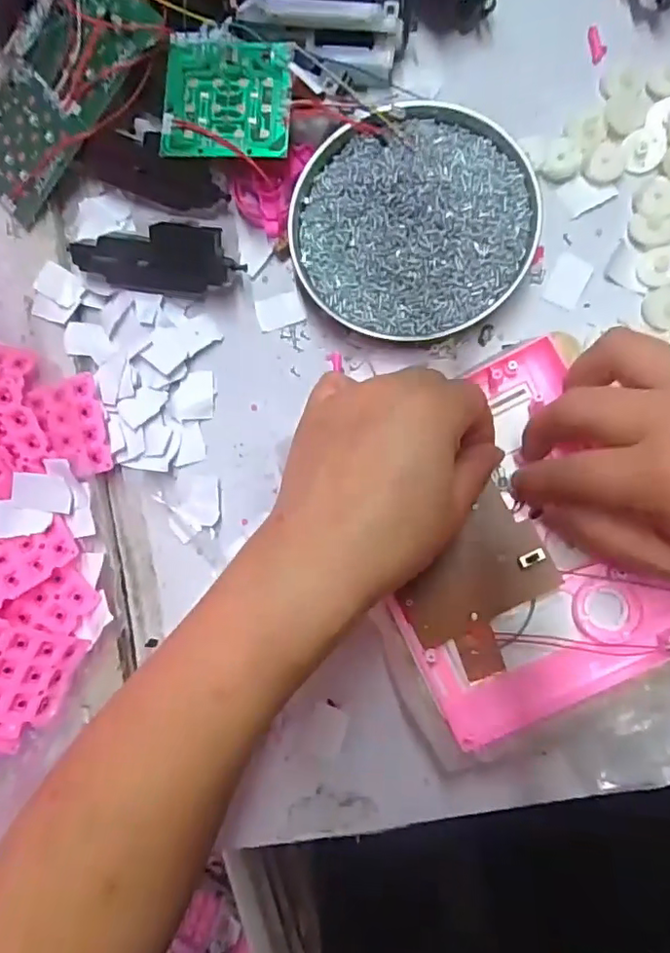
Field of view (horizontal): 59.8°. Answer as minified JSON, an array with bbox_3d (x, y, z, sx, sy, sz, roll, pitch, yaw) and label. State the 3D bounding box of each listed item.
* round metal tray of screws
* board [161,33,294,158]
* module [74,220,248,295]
[{"bbox_3d":[0.044,-0.143,0.334,0.132,0.028,0.127,-1,86,8],"label":"round metal tray of screws"},{"bbox_3d":[-0.060,-0.214,0.331,0.071,0.012,0.069,2,86,9],"label":"board"},{"bbox_3d":[-0.106,-0.132,0.352,0.100,0.023,0.040,3,127,8],"label":"module"}]

